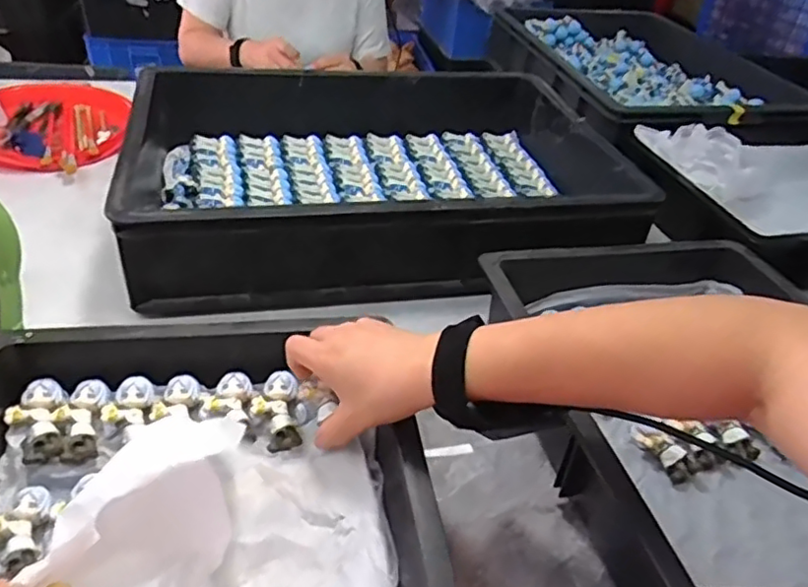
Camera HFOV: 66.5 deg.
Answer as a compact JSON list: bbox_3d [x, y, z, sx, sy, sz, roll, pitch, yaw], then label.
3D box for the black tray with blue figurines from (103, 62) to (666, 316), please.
[{"bbox_3d":[-0.042,-0.149,0.790,0.571,0.133,0.393,-2,38,-11],"label":"black tray with blue figurines"}]

